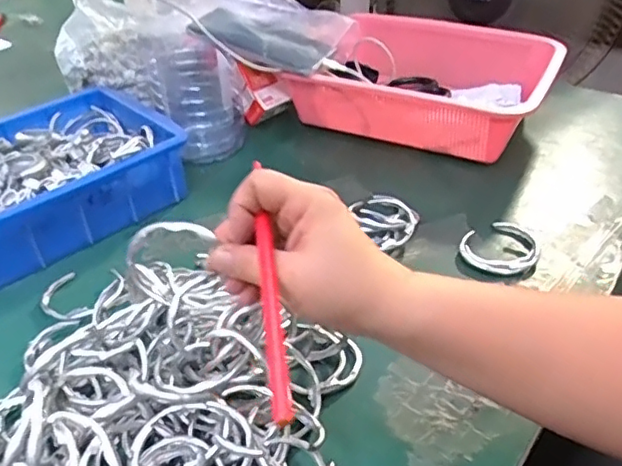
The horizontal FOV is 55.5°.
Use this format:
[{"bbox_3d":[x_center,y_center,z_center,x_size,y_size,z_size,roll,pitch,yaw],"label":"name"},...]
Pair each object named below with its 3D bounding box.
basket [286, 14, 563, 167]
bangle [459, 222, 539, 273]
[{"bbox_3d":[0.138,-0.175,0.703,0.270,0.091,0.217,16,40,23],"label":"basket"},{"bbox_3d":[0.169,0.010,0.529,0.067,0.011,0.074,8,38,13],"label":"bangle"}]

